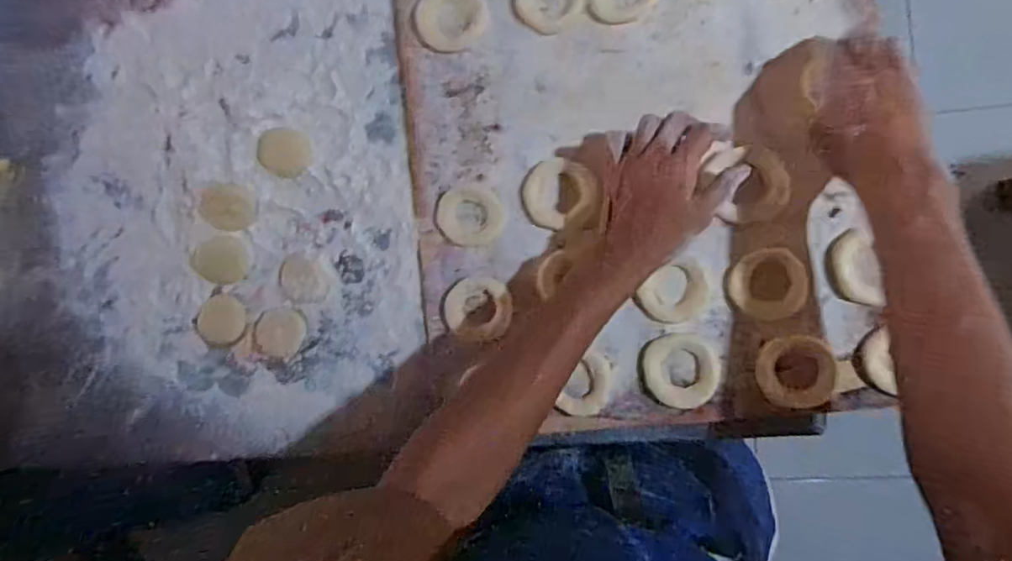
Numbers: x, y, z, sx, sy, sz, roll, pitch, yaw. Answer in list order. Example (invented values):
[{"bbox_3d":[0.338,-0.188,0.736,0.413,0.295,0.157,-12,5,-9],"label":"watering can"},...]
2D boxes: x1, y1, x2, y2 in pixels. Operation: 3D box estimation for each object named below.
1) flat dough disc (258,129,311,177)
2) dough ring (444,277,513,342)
[{"bbox_3d":[-0.215,-0.124,0.591,0.050,0.009,0.045,30,93,8],"label":"flat dough disc"},{"bbox_3d":[-0.026,0.026,0.557,0.062,0.009,0.057,0,89,8],"label":"dough ring"}]

